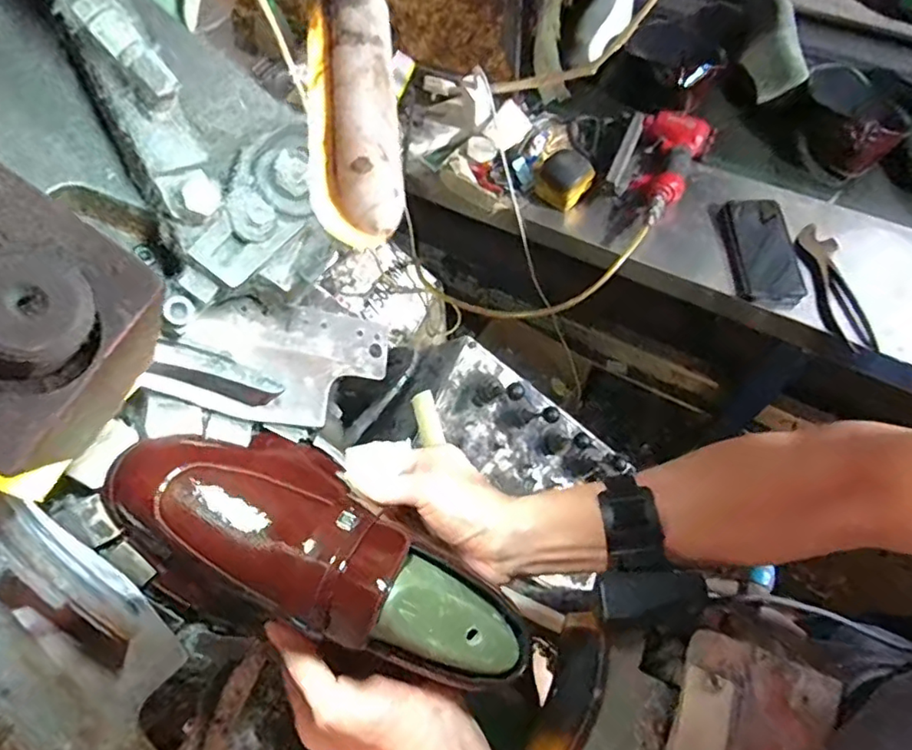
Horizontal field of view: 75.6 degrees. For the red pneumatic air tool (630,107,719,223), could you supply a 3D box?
[{"bbox_3d":[0.314,-0.320,0.912,0.107,0.042,0.233,28,68,15],"label":"red pneumatic air tool"}]

